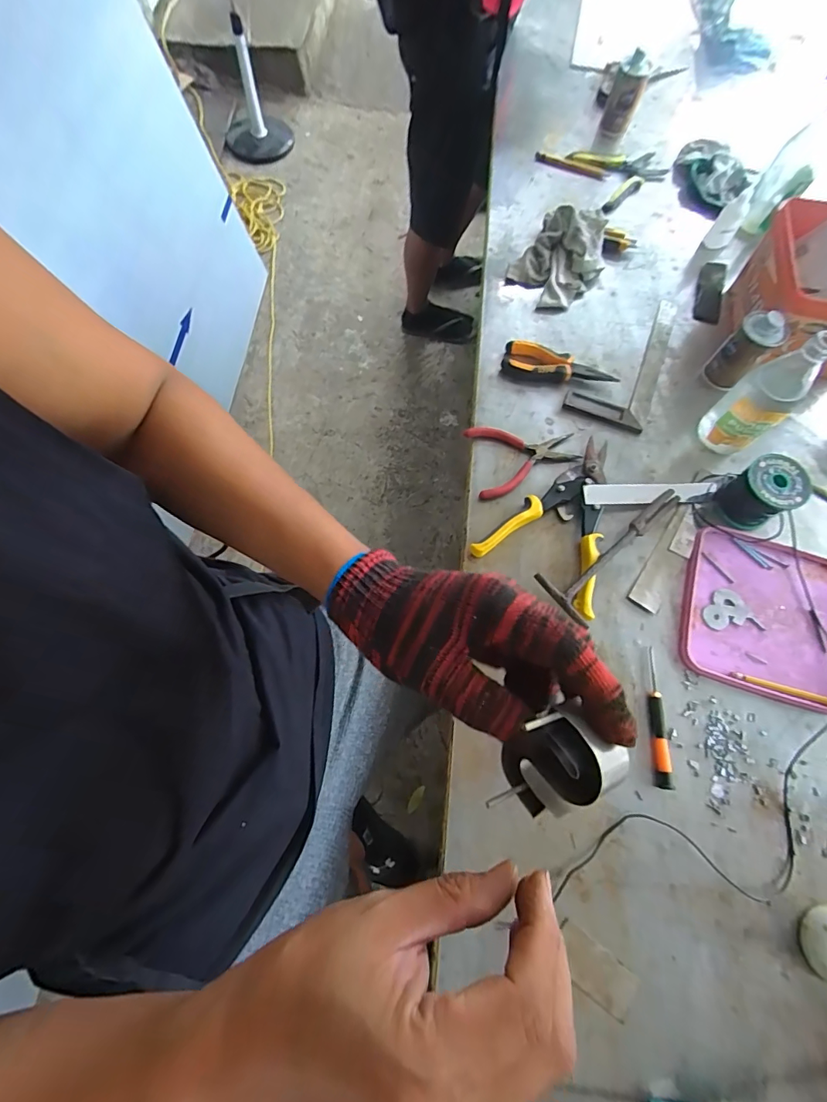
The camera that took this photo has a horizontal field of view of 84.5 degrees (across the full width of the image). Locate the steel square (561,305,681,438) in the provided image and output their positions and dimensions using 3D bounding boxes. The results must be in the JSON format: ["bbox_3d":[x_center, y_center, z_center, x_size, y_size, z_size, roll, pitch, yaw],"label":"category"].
[{"bbox_3d":[0.310,-0.287,0.660,0.109,0.011,0.259,24,72,6],"label":"steel square"}]

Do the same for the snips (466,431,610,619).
[{"bbox_3d":[0.189,-0.041,0.558,0.149,0.029,0.209,33,74,9],"label":"snips"}]

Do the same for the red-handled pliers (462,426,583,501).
[{"bbox_3d":[0.145,-0.128,0.599,0.138,0.010,0.101,-12,72,-5],"label":"red-handled pliers"}]

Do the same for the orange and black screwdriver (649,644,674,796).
[{"bbox_3d":[0.263,0.179,0.493,0.014,0.010,0.142,2,71,-1],"label":"orange and black screwdriver"}]

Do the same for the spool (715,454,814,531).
[{"bbox_3d":[0.420,-0.069,0.550,0.072,0.066,0.065,-38,76,-13],"label":"spool"}]

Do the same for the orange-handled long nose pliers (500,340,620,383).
[{"bbox_3d":[0.205,-0.260,0.642,0.155,0.025,0.047,15,72,3],"label":"orange-handled long nose pliers"}]

